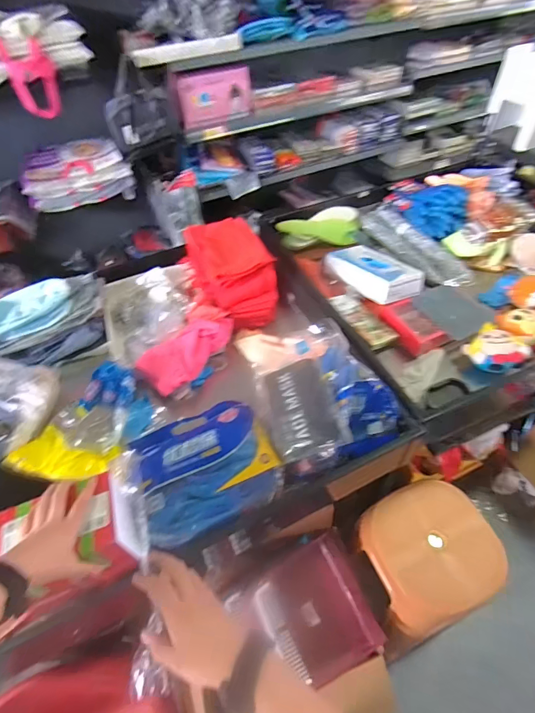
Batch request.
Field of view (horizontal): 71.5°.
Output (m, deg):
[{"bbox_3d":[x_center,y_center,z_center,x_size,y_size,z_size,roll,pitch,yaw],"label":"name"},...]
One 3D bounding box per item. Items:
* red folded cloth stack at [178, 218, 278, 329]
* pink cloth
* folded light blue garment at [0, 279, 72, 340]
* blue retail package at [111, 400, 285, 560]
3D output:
[{"bbox_3d":[-0.101,-0.238,1.022,0.182,0.136,0.334,-21,52,-14],"label":"red folded cloth stack"},{"bbox_3d":[-0.183,-0.018,0.895,0.243,0.050,0.123,-35,57,-24],"label":"pink cloth"},{"bbox_3d":[-0.645,-0.119,0.945,0.275,0.068,0.145,-14,51,-8],"label":"folded light blue garment"},{"bbox_3d":[-0.124,0.187,0.666,0.261,0.070,0.235,-24,53,-16],"label":"blue retail package"}]

